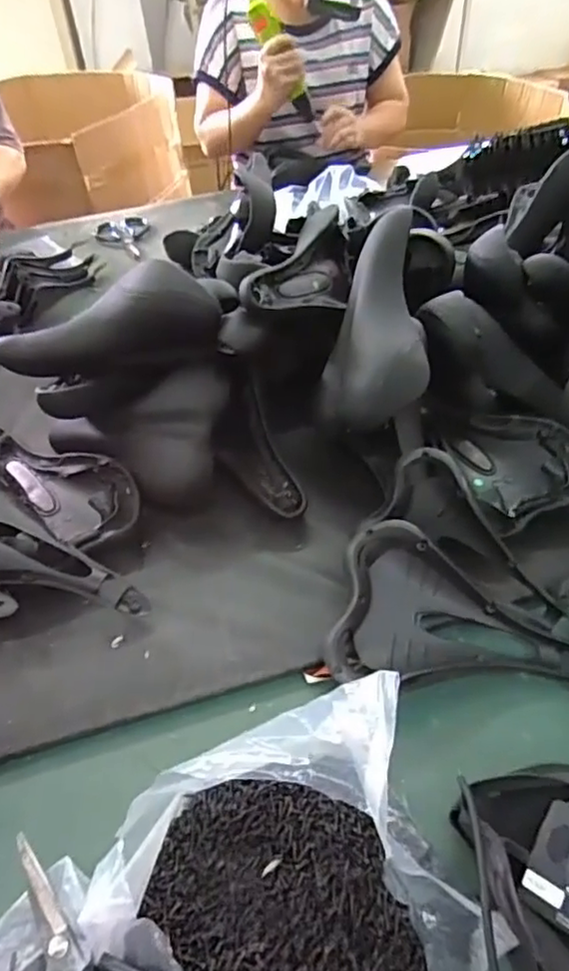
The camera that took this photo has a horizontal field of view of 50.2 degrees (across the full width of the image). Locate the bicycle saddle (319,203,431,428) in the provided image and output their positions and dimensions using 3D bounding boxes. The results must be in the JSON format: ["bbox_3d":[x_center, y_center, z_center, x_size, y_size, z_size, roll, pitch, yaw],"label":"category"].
[{"bbox_3d":[0.097,-0.169,0.641,0.116,0.086,0.251,5,70,7],"label":"bicycle saddle"}]

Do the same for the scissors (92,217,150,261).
[{"bbox_3d":[-0.318,-0.495,1.216,0.113,0.015,0.199,-17,48,-11],"label":"scissors"}]

